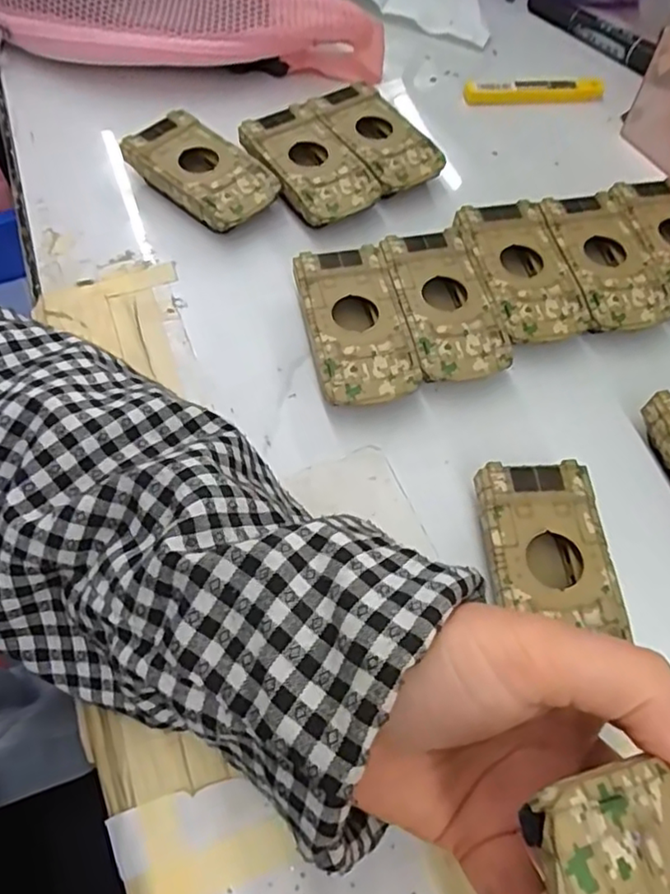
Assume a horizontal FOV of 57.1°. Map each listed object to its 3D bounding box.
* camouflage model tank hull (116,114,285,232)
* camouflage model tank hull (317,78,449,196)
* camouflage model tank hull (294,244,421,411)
[{"bbox_3d":[-0.081,-0.168,0.381,0.091,0.025,0.050,38,66,17],"label":"camouflage model tank hull"},{"bbox_3d":[0.027,-0.195,0.402,0.049,0.029,0.089,-29,66,-17],"label":"camouflage model tank hull"},{"bbox_3d":[0.010,-0.061,0.328,0.051,0.025,0.093,-9,62,-8],"label":"camouflage model tank hull"}]

